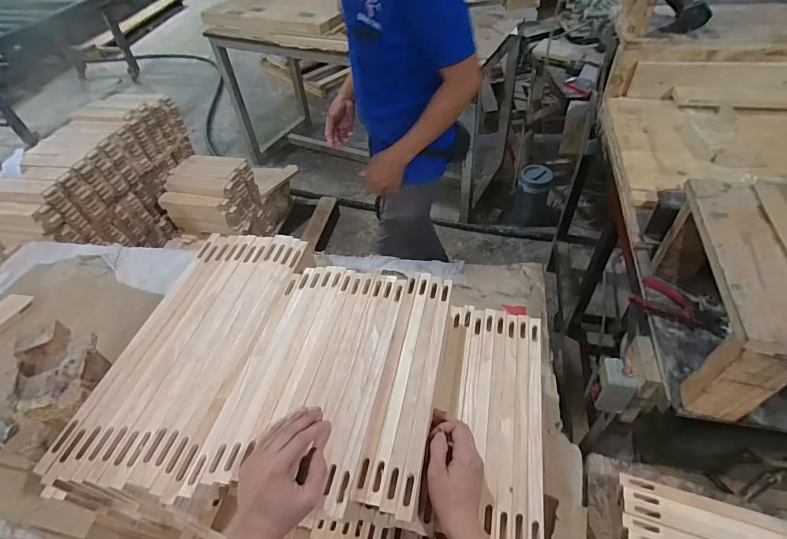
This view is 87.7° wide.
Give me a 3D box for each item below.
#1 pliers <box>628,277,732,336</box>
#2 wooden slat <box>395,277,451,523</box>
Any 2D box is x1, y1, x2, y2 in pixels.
[{"bbox_3d":[0.536,0.069,0.764,0.155,0.030,0.072,28,56,27],"label":"pliers"},{"bbox_3d":[0.054,0.168,0.596,0.022,0.061,0.356,6,49,11],"label":"wooden slat"}]

